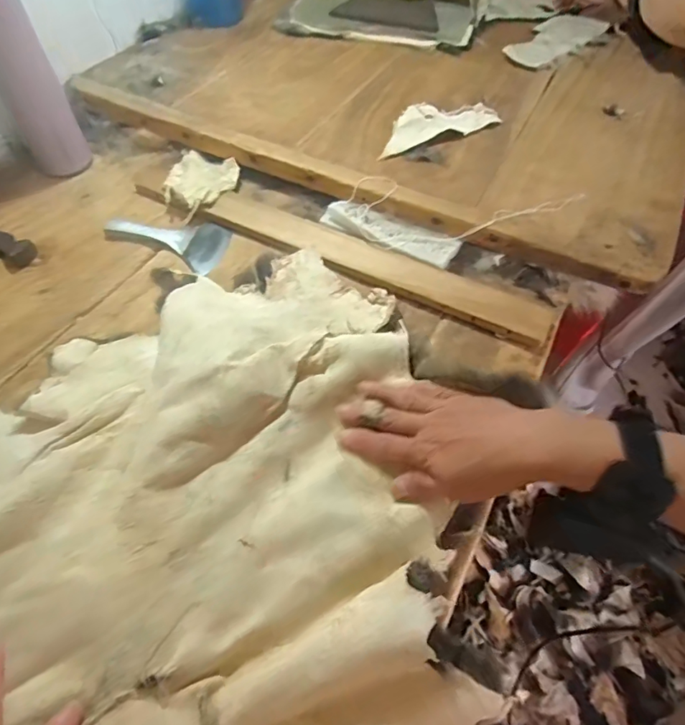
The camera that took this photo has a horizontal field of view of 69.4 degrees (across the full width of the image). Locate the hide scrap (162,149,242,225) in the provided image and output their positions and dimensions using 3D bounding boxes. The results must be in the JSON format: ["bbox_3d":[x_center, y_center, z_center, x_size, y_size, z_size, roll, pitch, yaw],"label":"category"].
[{"bbox_3d":[-0.169,-0.215,0.586,0.076,0.020,0.107,12,58,5],"label":"hide scrap"}]

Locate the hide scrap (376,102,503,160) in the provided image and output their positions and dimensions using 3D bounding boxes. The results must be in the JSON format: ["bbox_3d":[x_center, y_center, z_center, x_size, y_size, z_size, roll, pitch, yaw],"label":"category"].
[{"bbox_3d":[0.111,-0.292,0.613,0.167,0.024,0.064,-25,62,-17],"label":"hide scrap"}]

